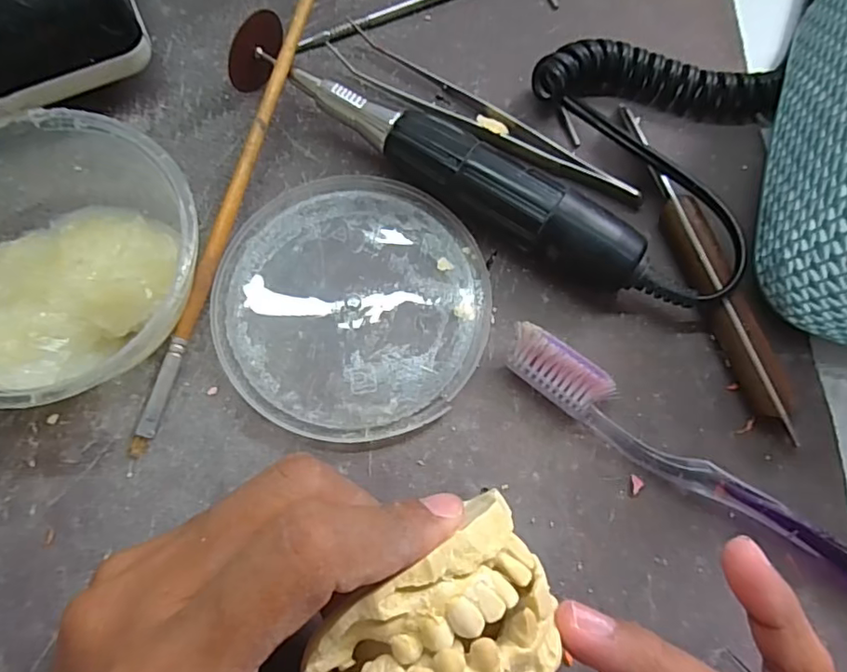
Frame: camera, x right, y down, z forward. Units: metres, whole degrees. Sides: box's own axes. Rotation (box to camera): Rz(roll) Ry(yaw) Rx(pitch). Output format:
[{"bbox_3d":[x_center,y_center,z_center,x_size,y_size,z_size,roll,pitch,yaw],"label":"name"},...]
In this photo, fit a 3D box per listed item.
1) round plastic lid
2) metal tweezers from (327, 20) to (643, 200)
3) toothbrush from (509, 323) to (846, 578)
[{"bbox_3d":[-0.027,-0.014,0.223,0.102,0.005,0.103,1,75,-2],"label":"round plastic lid"},{"bbox_3d":[0.025,-0.092,0.244,0.142,0.009,0.020,32,76,7],"label":"metal tweezers"},{"bbox_3d":[0.109,0.055,0.201,0.184,0.020,0.017,34,76,7],"label":"toothbrush"}]

